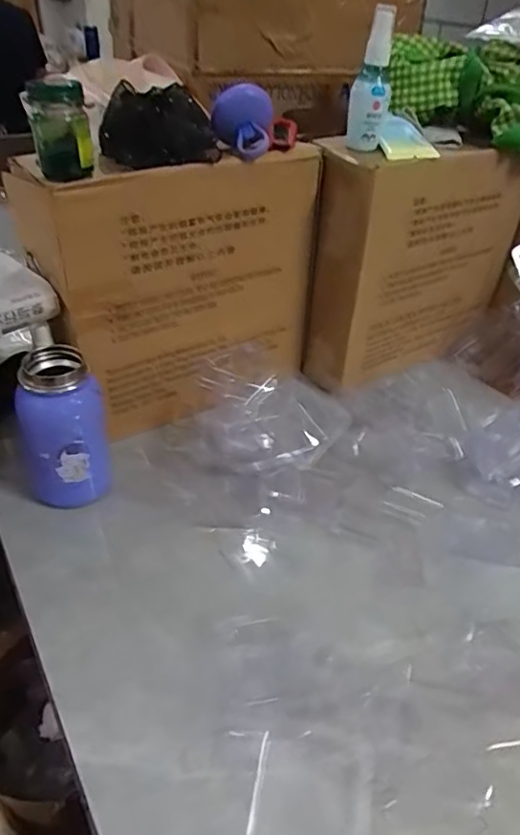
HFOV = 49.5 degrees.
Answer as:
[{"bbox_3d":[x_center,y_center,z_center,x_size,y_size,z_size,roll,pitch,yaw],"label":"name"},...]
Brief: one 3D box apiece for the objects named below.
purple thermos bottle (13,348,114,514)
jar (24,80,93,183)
[{"bbox_3d":[-0.177,0.014,0.508,0.072,0.143,0.062,-7,40,-16],"label":"purple thermos bottle"},{"bbox_3d":[-0.154,-0.220,0.435,0.044,0.066,0.051,-7,40,-15],"label":"jar"}]

